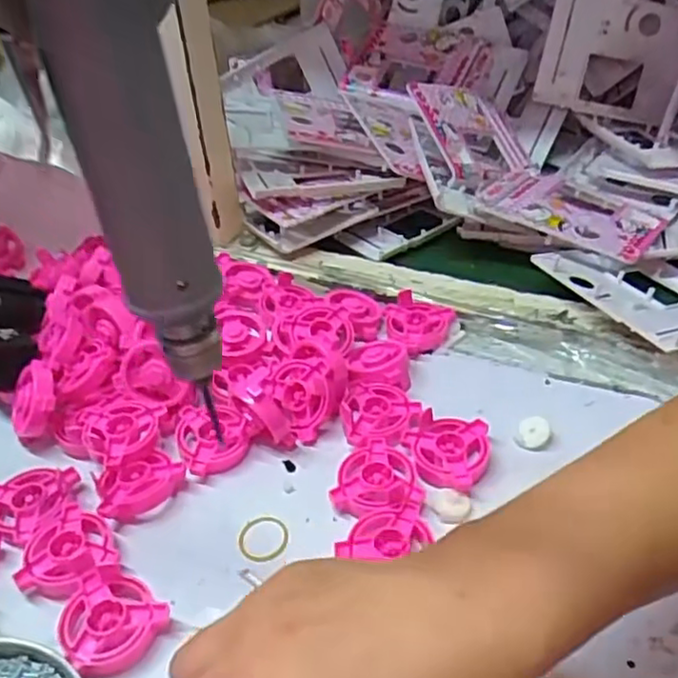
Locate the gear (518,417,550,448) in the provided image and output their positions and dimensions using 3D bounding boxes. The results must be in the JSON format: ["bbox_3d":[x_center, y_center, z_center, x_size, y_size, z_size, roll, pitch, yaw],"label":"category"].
[{"bbox_3d":[0.127,0.061,0.434,0.019,0.012,0.017,9,40,16],"label":"gear"}]

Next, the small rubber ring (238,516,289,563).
[{"bbox_3d":[-0.045,0.117,0.391,0.029,0.004,0.032,1,38,6],"label":"small rubber ring"}]

